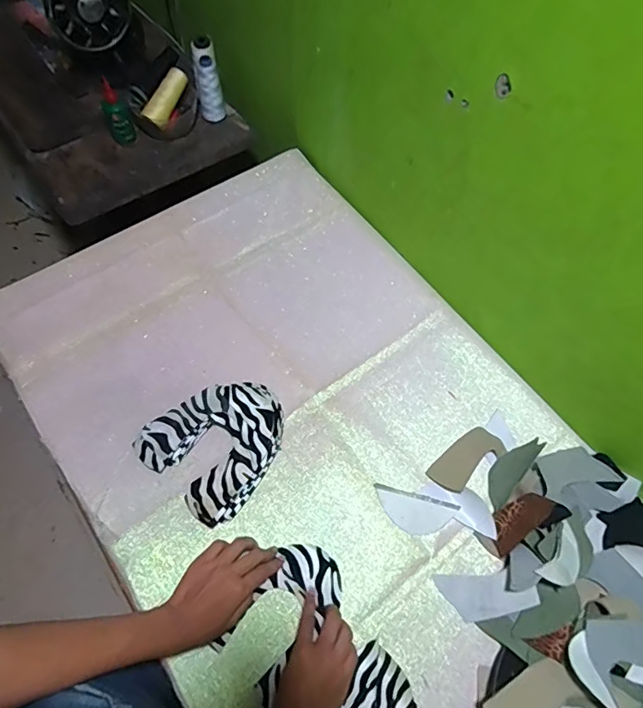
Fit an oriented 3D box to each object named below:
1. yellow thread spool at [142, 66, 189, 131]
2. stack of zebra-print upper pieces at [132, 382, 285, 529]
[{"bbox_3d":[-0.281,-0.469,0.881,0.031,0.038,0.118,26,82,10],"label":"yellow thread spool"},{"bbox_3d":[-0.133,0.113,0.644,0.155,0.042,0.176,39,69,15],"label":"stack of zebra-print upper pieces"}]

